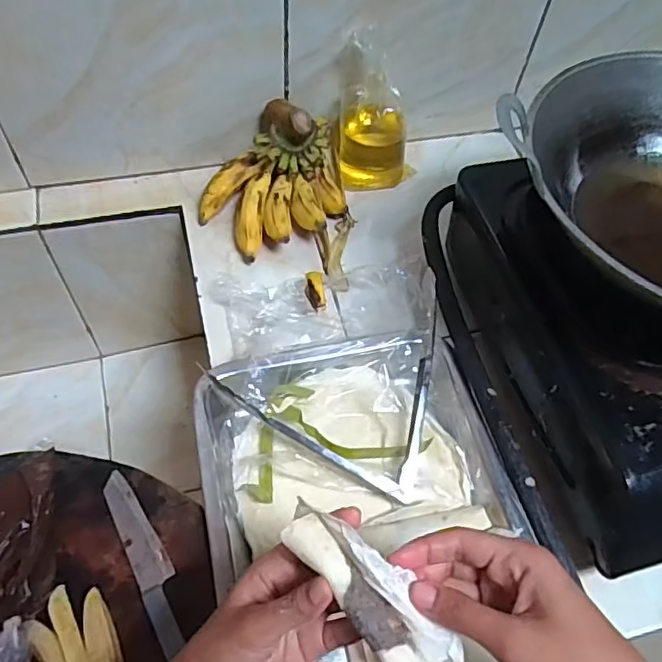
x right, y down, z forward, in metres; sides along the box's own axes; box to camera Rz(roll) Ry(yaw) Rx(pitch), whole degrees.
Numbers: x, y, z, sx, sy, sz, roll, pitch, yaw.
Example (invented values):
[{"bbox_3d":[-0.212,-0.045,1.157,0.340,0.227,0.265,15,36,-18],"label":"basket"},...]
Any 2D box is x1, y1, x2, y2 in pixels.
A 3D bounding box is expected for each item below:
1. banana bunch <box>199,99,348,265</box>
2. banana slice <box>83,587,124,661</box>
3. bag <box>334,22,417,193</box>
[{"bbox_3d":[-0.052,-0.170,0.643,0.131,0.094,0.167,35,61,17],"label":"banana bunch"},{"bbox_3d":[-0.154,0.227,0.408,0.021,0.004,0.095,-2,52,-39],"label":"banana slice"},{"bbox_3d":[0.044,-0.247,0.671,0.078,0.175,0.061,-28,42,-21],"label":"bag"}]

